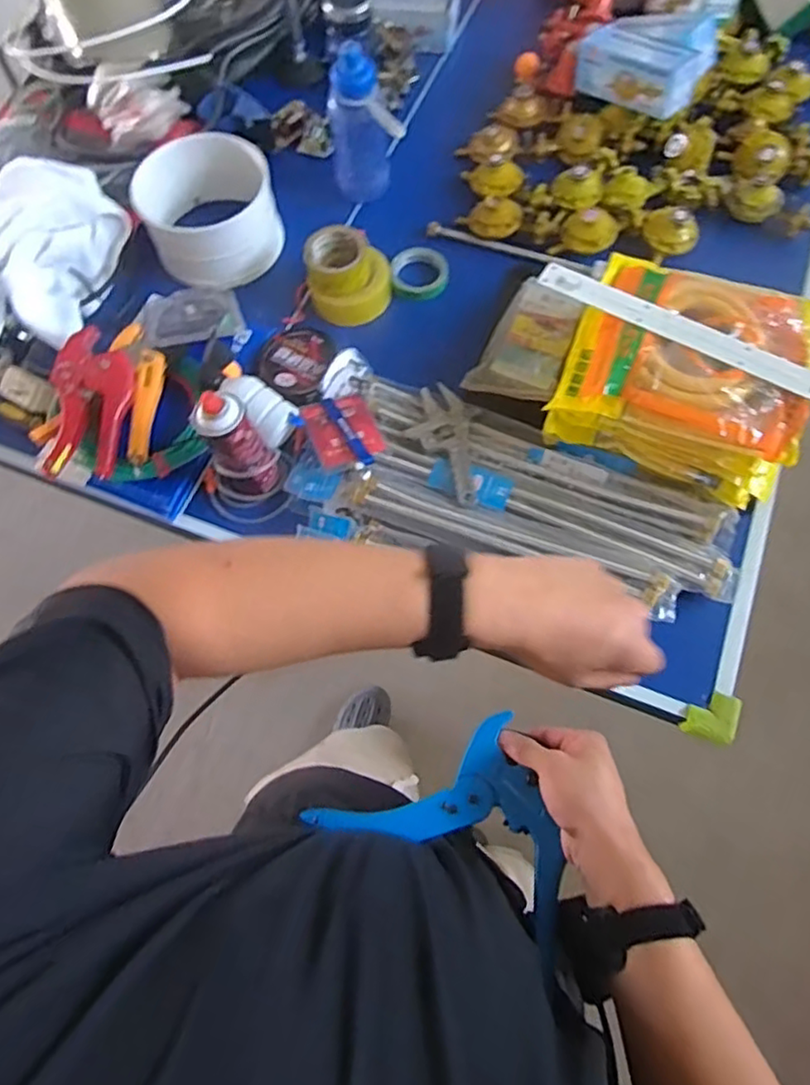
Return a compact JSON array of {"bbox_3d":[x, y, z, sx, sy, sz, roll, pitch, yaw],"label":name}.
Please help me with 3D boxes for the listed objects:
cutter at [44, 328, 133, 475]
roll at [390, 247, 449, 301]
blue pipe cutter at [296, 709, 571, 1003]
[{"bbox_3d":[-0.429,-0.194,0.872,0.100,0.035,0.216,3,68,3],"label":"cutter"},{"bbox_3d":[0.024,-0.439,1.039,0.091,0.027,0.094,-1,68,2],"label":"roll"},{"bbox_3d":[0.053,0.223,0.540,0.218,0.022,0.156,29,72,13],"label":"blue pipe cutter"}]

